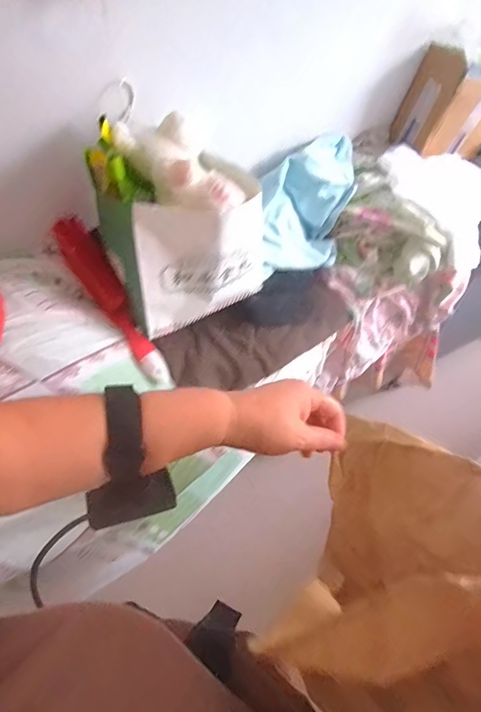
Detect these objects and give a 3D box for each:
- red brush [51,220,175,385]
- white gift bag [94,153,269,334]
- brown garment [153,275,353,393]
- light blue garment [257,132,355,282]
[{"bbox_3d":[-0.207,-0.089,0.696,0.055,0.070,0.310,-33,92,-18],"label":"red brush"},{"bbox_3d":[-0.078,-0.159,0.658,0.223,0.208,0.110,-22,60,-12],"label":"white gift bag"},{"bbox_3d":[0.018,-0.033,0.811,0.301,0.040,0.144,-29,98,-17],"label":"brown garment"},{"bbox_3d":[0.132,-0.295,0.865,0.167,0.125,0.313,8,59,5],"label":"light blue garment"}]

